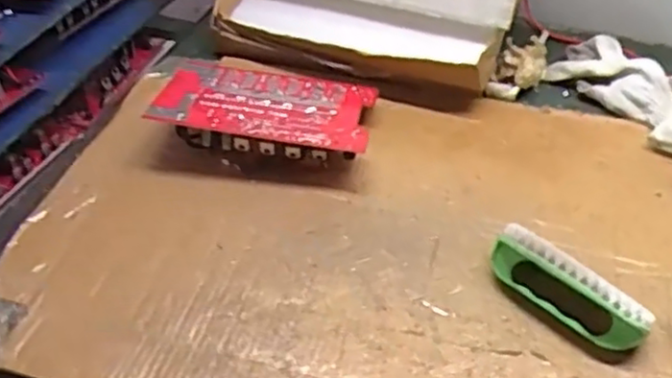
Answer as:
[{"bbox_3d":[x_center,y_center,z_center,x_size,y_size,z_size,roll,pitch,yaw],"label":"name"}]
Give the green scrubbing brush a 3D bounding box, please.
[{"bbox_3d":[0.170,0.075,0.526,0.124,0.047,0.031,32,53,28],"label":"green scrubbing brush"}]

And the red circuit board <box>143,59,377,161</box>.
[{"bbox_3d":[-0.067,-0.072,0.676,0.197,0.048,0.139,11,32,0],"label":"red circuit board"}]

